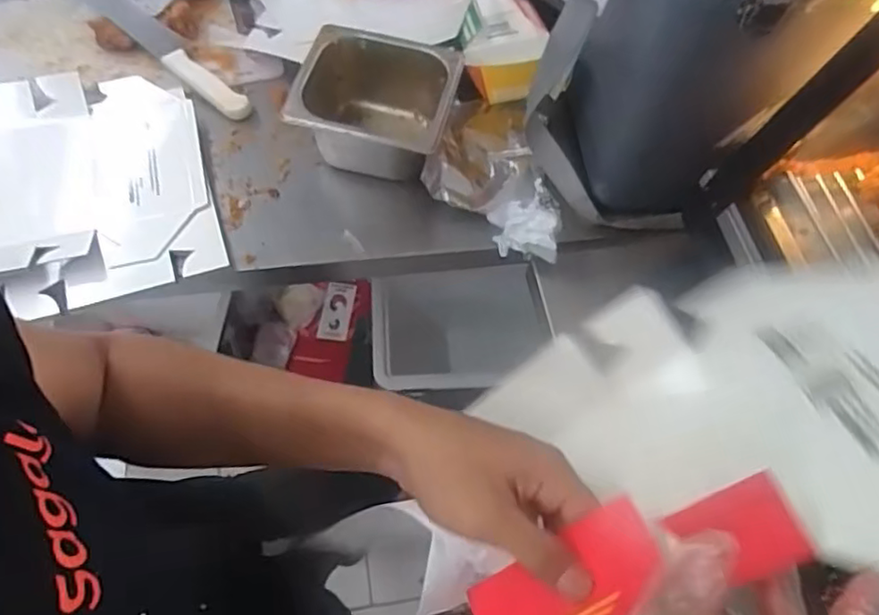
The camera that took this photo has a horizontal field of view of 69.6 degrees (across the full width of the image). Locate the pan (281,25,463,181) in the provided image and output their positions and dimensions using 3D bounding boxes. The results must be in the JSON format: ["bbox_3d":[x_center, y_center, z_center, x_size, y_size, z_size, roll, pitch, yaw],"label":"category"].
[{"bbox_3d":[-0.073,-0.232,0.743,0.176,0.096,0.158,10,61,1],"label":"pan"}]

